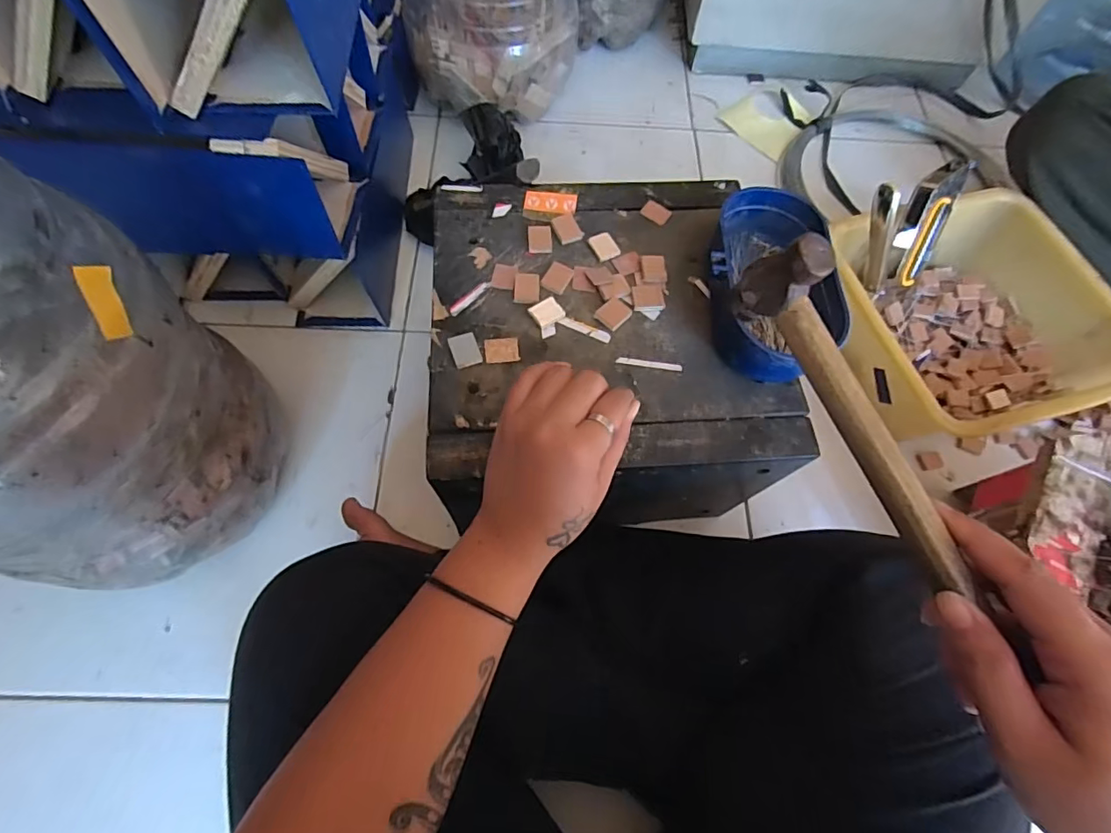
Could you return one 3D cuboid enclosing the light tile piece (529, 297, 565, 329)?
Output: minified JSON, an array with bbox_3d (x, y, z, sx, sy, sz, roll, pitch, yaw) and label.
[{"bbox_3d":[-0.006,-0.081,0.396,0.024,0.006,0.020,-34,72,-16],"label":"light tile piece"}]

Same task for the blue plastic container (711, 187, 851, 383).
[{"bbox_3d":[0.163,-0.105,0.390,0.087,0.050,0.155,5,66,-1],"label":"blue plastic container"}]

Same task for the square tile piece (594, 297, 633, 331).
[{"bbox_3d":[0.046,-0.081,0.400,0.021,0.004,0.025,42,71,14],"label":"square tile piece"}]

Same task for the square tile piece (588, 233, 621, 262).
[{"bbox_3d":[0.042,-0.144,0.428,0.020,0.004,0.025,-24,70,-12],"label":"square tile piece"}]

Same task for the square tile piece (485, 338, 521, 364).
[{"bbox_3d":[-0.040,-0.050,0.383,0.025,0.004,0.021,-6,67,-5],"label":"square tile piece"}]

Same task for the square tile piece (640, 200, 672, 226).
[{"bbox_3d":[0.089,-0.181,0.449,0.025,0.004,0.019,35,69,12],"label":"square tile piece"}]

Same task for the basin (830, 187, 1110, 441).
[{"bbox_3d":[0.442,-0.108,0.565,0.262,0.098,0.262,-19,69,-11],"label":"basin"}]

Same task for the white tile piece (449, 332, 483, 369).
[{"bbox_3d":[-0.067,-0.050,0.380,0.020,0.007,0.028,-19,69,-11],"label":"white tile piece"}]

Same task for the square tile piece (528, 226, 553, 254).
[{"bbox_3d":[-0.013,-0.149,0.427,0.020,0.006,0.026,-2,67,-4],"label":"square tile piece"}]

